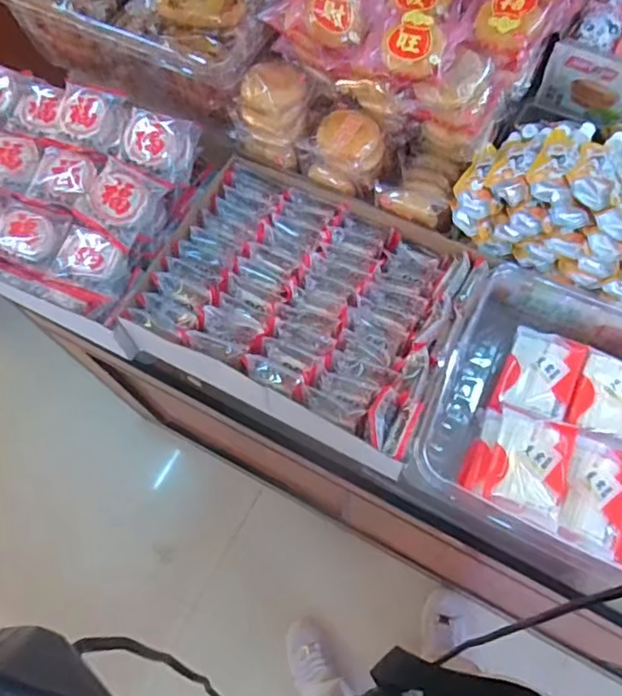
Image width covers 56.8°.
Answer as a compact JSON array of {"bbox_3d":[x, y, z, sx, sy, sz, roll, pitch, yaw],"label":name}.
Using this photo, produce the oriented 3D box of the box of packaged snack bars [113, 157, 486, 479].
[{"bbox_3d":[-0.010,-0.048,0.705,0.350,0.095,0.272,24,71,12],"label":"box of packaged snack bars"}]

